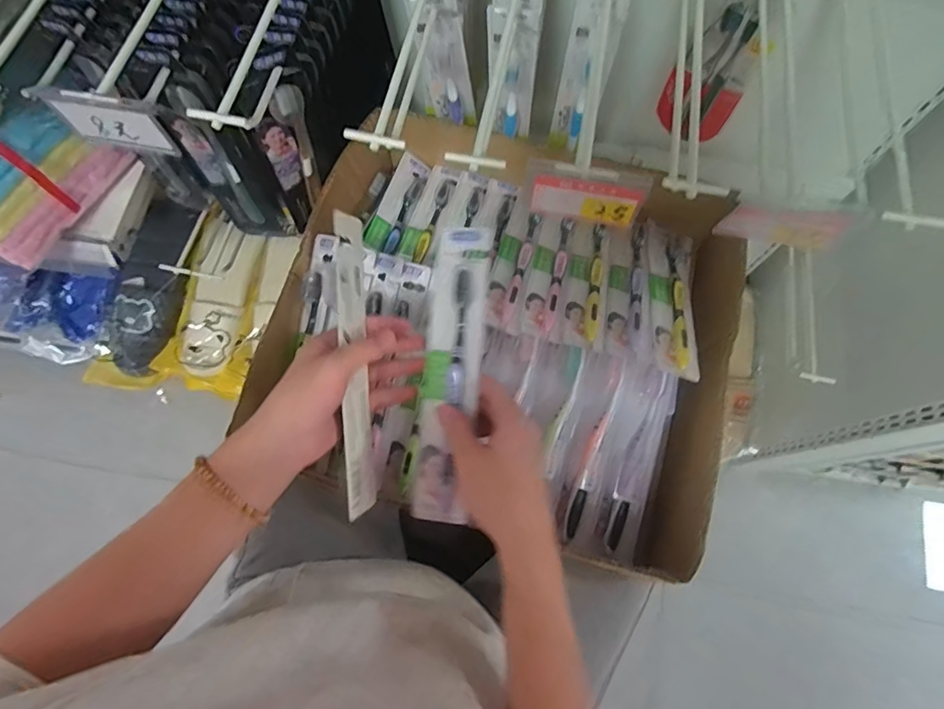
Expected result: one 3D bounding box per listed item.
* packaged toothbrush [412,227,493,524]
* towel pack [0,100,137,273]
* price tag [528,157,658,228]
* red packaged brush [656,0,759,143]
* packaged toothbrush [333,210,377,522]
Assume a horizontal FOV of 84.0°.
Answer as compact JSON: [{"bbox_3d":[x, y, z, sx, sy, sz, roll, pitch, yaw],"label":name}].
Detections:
[{"bbox_3d":[-0.015,0.012,0.411,0.045,0.017,0.228,8,85,4],"label":"packaged toothbrush"},{"bbox_3d":[-0.452,-0.182,0.546,0.045,0.106,0.171,30,76,10],"label":"towel pack"},{"bbox_3d":[0.074,-0.105,0.344,0.074,0.042,0.007,12,64,3],"label":"price tag"},{"bbox_3d":[0.251,-0.293,0.546,0.076,0.158,0.020,23,75,8],"label":"red packaged brush"},{"bbox_3d":[-0.092,0.008,0.409,0.017,0.043,0.228,-3,91,0],"label":"packaged toothbrush"}]

